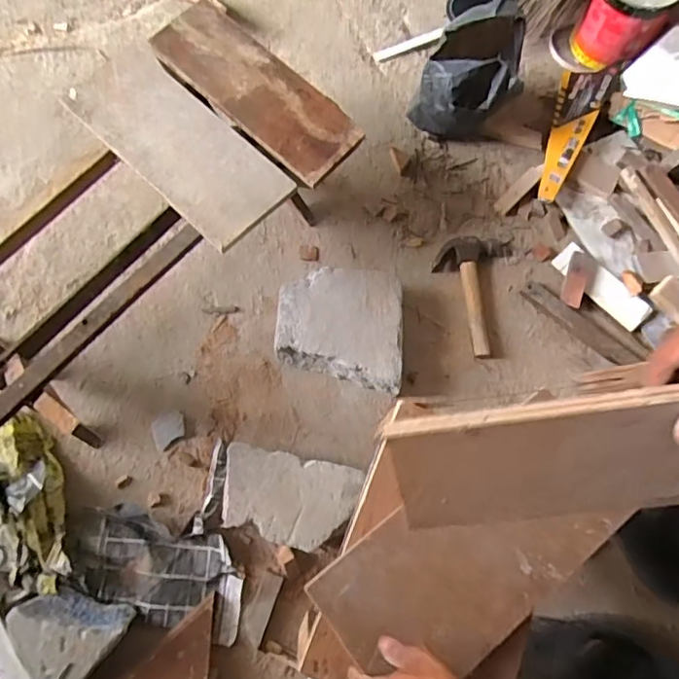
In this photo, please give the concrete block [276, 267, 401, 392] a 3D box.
[{"bbox_3d":[0.003,-0.022,0.898,0.207,0.071,0.185,9,72,1],"label":"concrete block"}]

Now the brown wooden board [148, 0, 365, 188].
[{"bbox_3d":[-0.125,-0.384,0.830,0.353,0.026,0.129,42,76,11],"label":"brown wooden board"}]

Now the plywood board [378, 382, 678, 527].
[{"bbox_3d":[0.218,0.097,0.441,0.342,0.151,0.013,-7,41,7],"label":"plywood board"}]

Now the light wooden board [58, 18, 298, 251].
[{"bbox_3d":[-0.238,-0.297,0.791,0.369,0.020,0.154,44,76,11],"label":"light wooden board"}]

